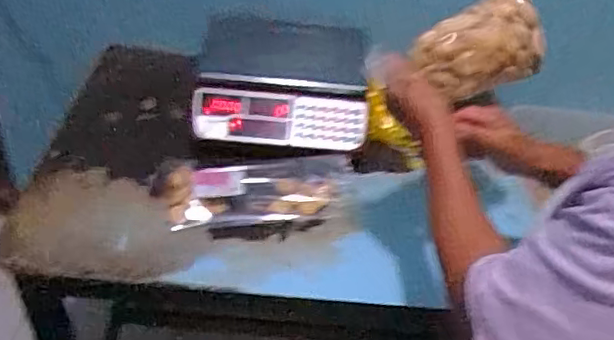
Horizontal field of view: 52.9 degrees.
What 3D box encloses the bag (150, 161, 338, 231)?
[{"bbox_3d":[-0.097,0.035,0.966,0.276,0.038,0.134,-1,39,-9],"label":"bag"}]

